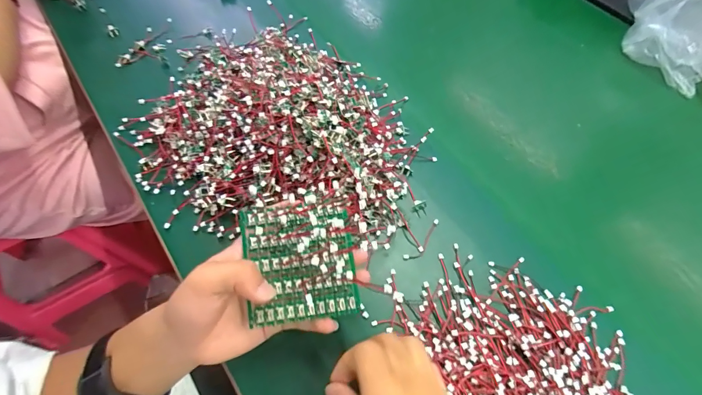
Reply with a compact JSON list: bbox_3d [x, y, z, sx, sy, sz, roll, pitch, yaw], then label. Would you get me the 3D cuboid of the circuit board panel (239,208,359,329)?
[{"bbox_3d":[-0.039,0.049,0.271,0.080,0.006,0.083,-7,80,-2],"label":"circuit board panel"}]

